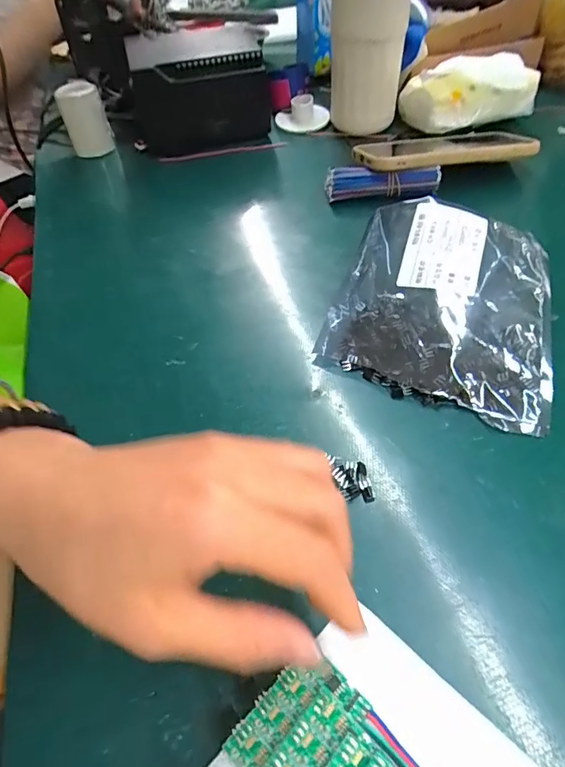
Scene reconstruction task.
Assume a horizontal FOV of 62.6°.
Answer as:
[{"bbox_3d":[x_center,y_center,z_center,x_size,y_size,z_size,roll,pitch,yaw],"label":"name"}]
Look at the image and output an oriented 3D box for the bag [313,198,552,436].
[{"bbox_3d":[0.112,-0.059,0.313,0.142,0.054,0.145,17,53,20],"label":"bag"}]

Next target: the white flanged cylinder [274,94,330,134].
[{"bbox_3d":[0.023,-0.326,0.559,0.062,0.032,0.062,0,49,7],"label":"white flanged cylinder"}]

